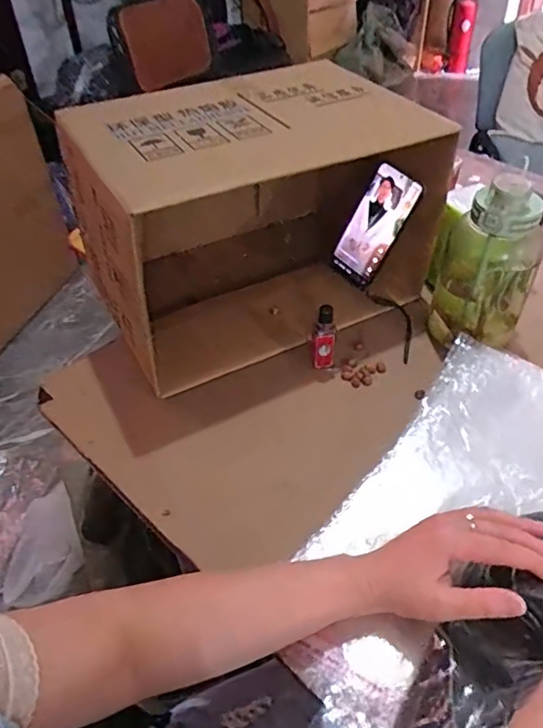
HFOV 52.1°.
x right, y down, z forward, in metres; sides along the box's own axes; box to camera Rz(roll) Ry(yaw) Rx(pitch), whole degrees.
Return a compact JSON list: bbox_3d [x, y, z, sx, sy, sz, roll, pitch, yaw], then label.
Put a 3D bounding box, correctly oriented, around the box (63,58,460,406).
[{"bbox_3d":[-0.014,-0.189,0.744,0.431,0.284,0.329,-21,46,-18],"label":"box"}]

